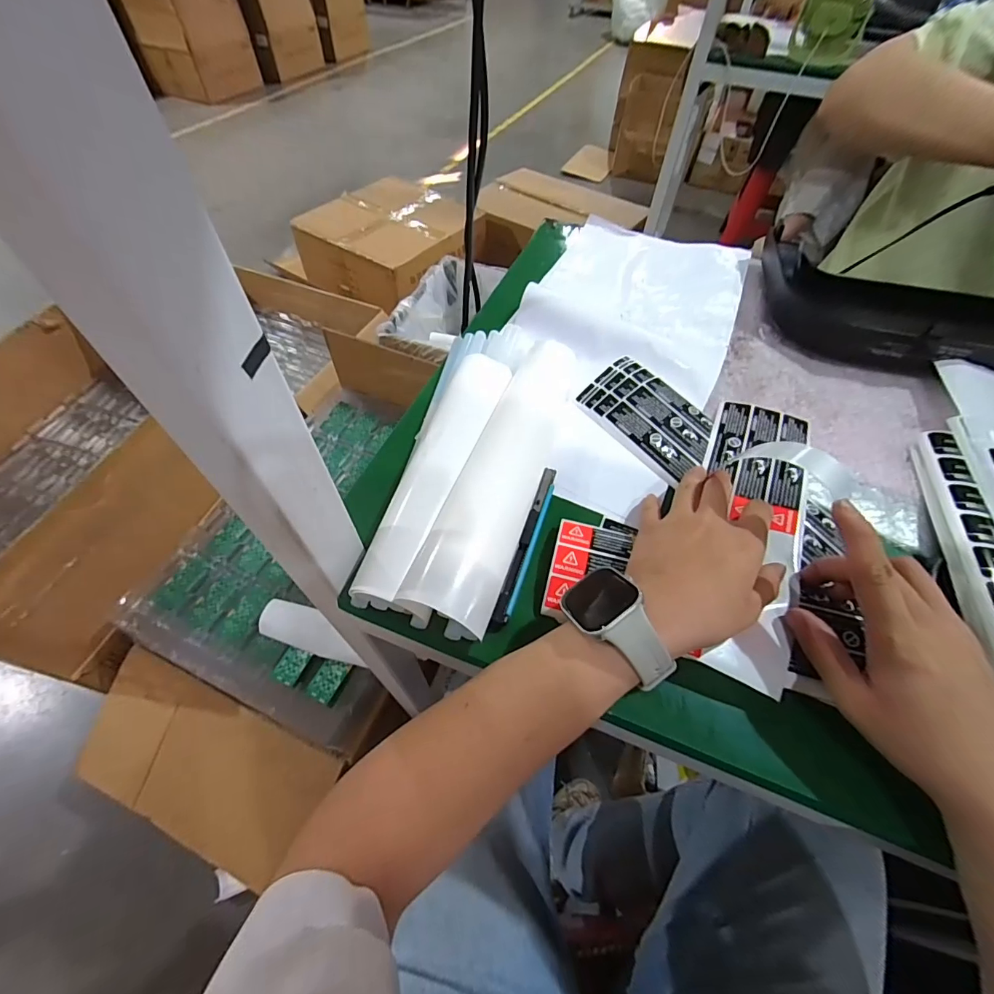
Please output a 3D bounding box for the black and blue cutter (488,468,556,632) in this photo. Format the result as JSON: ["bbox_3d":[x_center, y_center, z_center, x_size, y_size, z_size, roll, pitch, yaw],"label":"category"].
[{"bbox_3d":[0.024,0.033,0.336,0.012,0.010,0.142,17,57,9],"label":"black and blue cutter"}]

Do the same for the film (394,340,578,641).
[{"bbox_3d":[0.014,-0.035,0.369,0.059,0.028,0.291,17,57,10],"label":"film"}]

